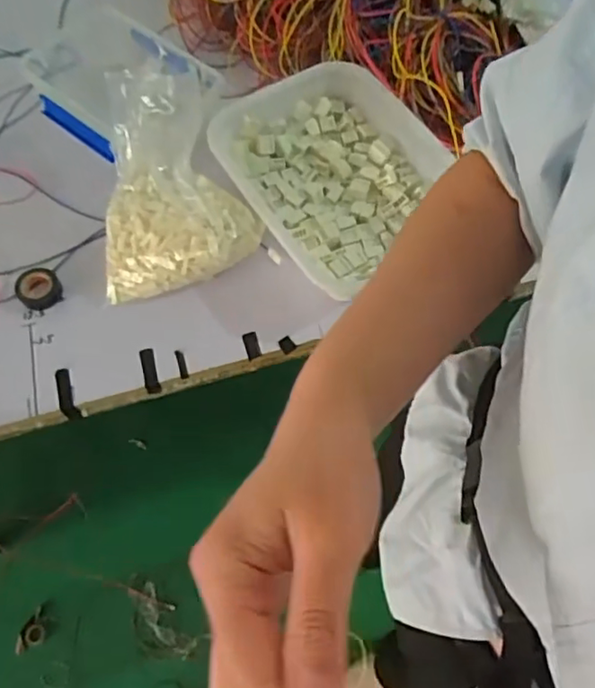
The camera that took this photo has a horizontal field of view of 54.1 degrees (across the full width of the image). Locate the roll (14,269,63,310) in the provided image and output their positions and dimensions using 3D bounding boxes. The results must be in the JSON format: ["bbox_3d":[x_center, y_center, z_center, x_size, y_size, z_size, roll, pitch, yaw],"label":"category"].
[{"bbox_3d":[-0.322,-0.071,0.723,0.052,0.019,0.054,0,65,0],"label":"roll"}]

